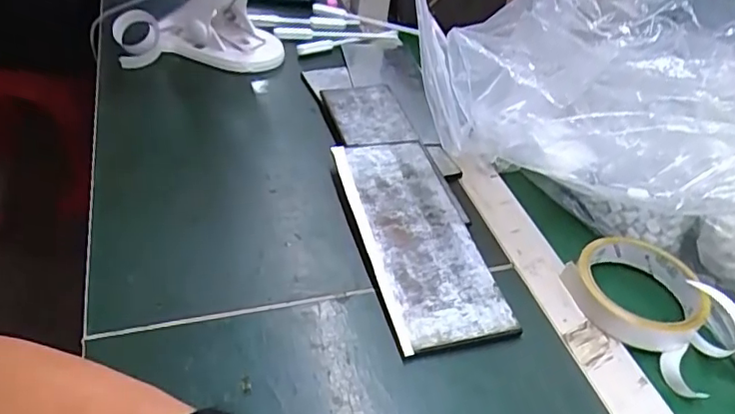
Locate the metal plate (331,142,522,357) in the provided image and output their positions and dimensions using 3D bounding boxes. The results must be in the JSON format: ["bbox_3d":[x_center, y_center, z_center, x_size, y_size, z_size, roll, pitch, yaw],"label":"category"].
[{"bbox_3d":[0.037,0.019,0.446,0.085,0.006,0.207,-7,48,-16],"label":"metal plate"}]

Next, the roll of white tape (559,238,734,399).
[{"bbox_3d":[0.206,0.060,0.407,0.092,0.037,0.112,-26,50,-33],"label":"roll of white tape"}]

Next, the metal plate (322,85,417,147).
[{"bbox_3d":[0.001,-0.091,0.568,0.079,0.008,0.112,-2,43,-23],"label":"metal plate"}]

